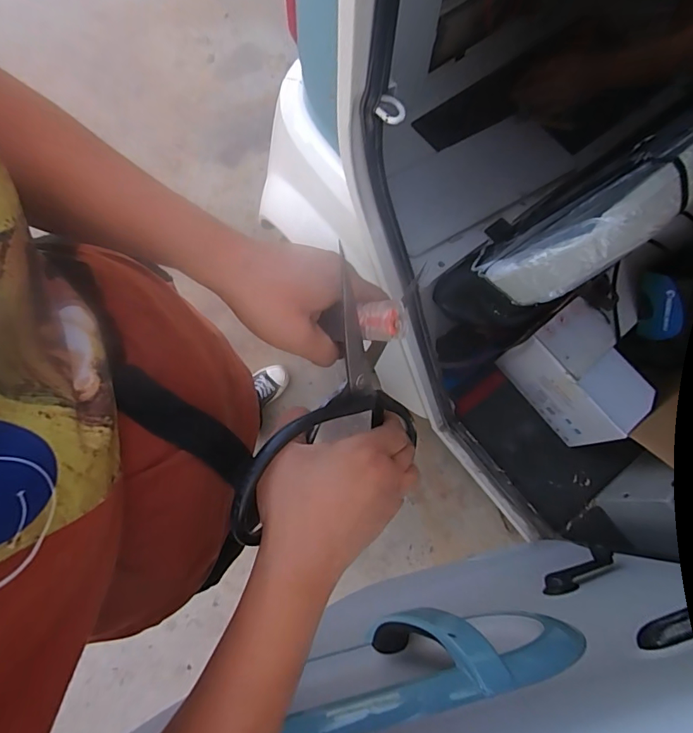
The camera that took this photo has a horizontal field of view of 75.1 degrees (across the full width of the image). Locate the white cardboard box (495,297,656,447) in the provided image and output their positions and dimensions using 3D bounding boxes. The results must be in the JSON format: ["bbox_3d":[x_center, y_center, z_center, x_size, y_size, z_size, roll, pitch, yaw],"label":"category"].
[{"bbox_3d":[0.517,0.034,1.030,0.148,0.260,0.263,-32,77,-9],"label":"white cardboard box"}]

